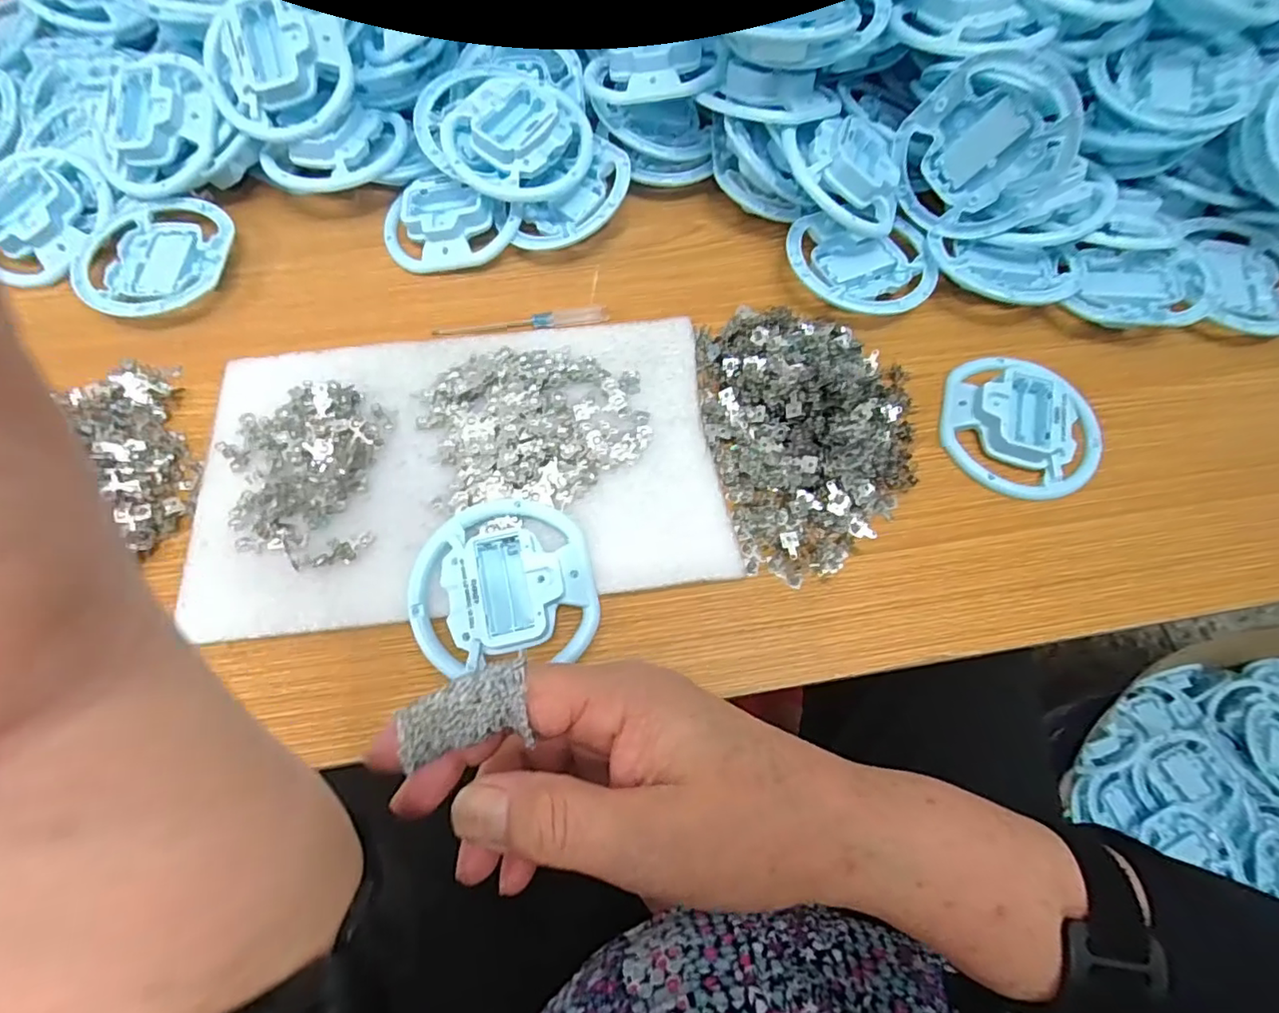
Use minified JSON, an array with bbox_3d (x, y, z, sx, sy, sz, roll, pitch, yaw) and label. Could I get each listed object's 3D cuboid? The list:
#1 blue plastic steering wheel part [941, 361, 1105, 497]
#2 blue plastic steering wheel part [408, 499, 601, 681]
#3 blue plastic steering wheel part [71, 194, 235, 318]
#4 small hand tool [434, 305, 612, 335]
[{"bbox_3d":[0.238,-0.052,0.371,0.084,0.020,0.098,-37,75,-15],"label":"blue plastic steering wheel part"},{"bbox_3d":[-0.075,0.039,0.321,0.097,0.021,0.090,-8,70,-5],"label":"blue plastic steering wheel part"},{"bbox_3d":[-0.336,-0.171,0.415,0.099,0.020,0.102,1,69,-2],"label":"blue plastic steering wheel part"},{"bbox_3d":[-0.080,-0.127,0.405,0.117,0.010,0.015,-4,69,-4],"label":"small hand tool"}]

